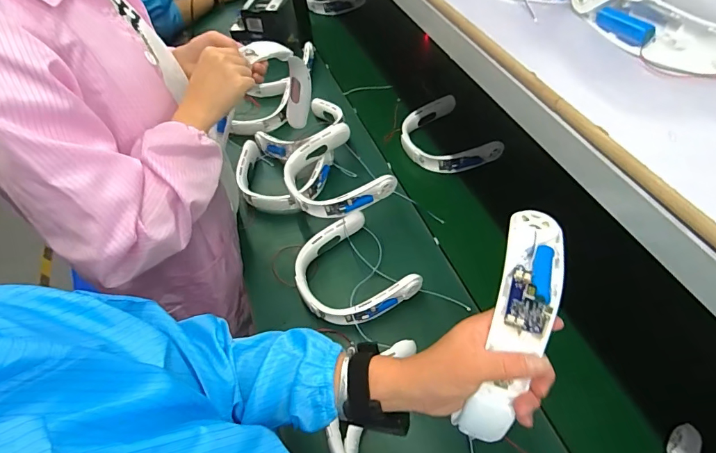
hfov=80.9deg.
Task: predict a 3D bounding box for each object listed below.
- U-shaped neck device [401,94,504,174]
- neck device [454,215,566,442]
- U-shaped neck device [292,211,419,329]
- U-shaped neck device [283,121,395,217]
[{"bbox_3d":[0.227,-0.233,1.119,0.198,0.060,0.243,-22,54,-14],"label":"U-shaped neck device"},{"bbox_3d":[0.152,0.084,0.401,0.052,0.082,0.232,18,72,16],"label":"neck device"},{"bbox_3d":[-0.019,0.097,0.855,0.206,0.056,0.218,-29,56,-19],"label":"U-shaped neck device"},{"bbox_3d":[-0.057,-0.115,0.964,0.209,0.065,0.231,-29,56,-19],"label":"U-shaped neck device"}]

